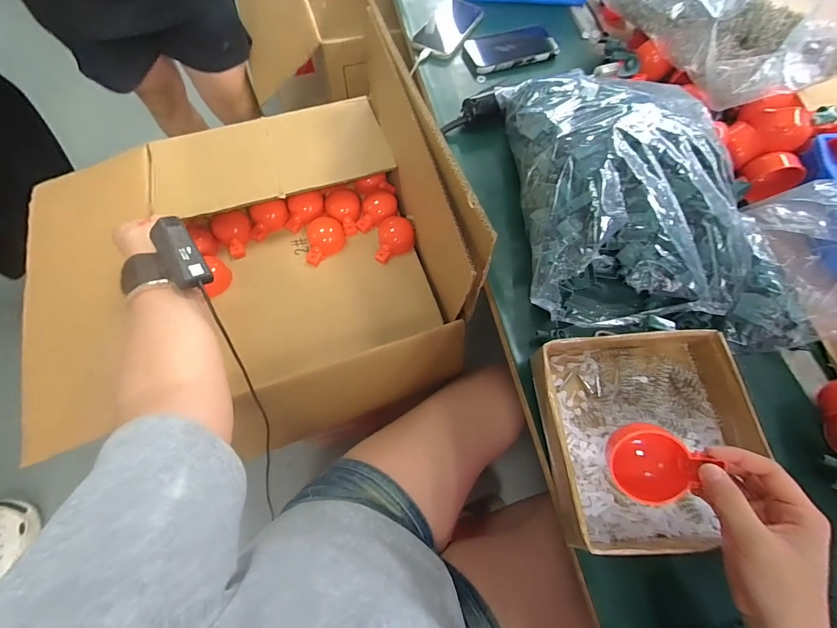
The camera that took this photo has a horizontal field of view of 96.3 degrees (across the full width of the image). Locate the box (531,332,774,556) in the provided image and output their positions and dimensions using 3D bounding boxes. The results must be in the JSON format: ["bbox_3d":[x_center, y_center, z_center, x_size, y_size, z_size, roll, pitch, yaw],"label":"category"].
[{"bbox_3d":[0.218,0.114,0.370,0.195,0.050,0.195,-2,67,-2],"label":"box"}]

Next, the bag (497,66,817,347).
[{"bbox_3d":[0.271,-0.147,0.446,0.288,0.101,0.342,2,67,-1],"label":"bag"}]

